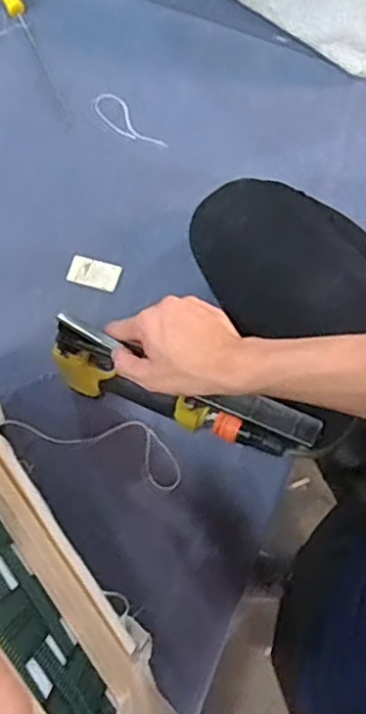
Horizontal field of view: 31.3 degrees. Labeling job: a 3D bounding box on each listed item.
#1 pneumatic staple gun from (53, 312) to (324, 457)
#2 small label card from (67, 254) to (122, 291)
[{"bbox_3d":[0.000,0.038,0.652,0.276,0.126,0.046,19,75,16],"label":"pneumatic staple gun"},{"bbox_3d":[-0.109,-0.103,0.800,0.061,0.006,0.035,15,78,4],"label":"small label card"}]

